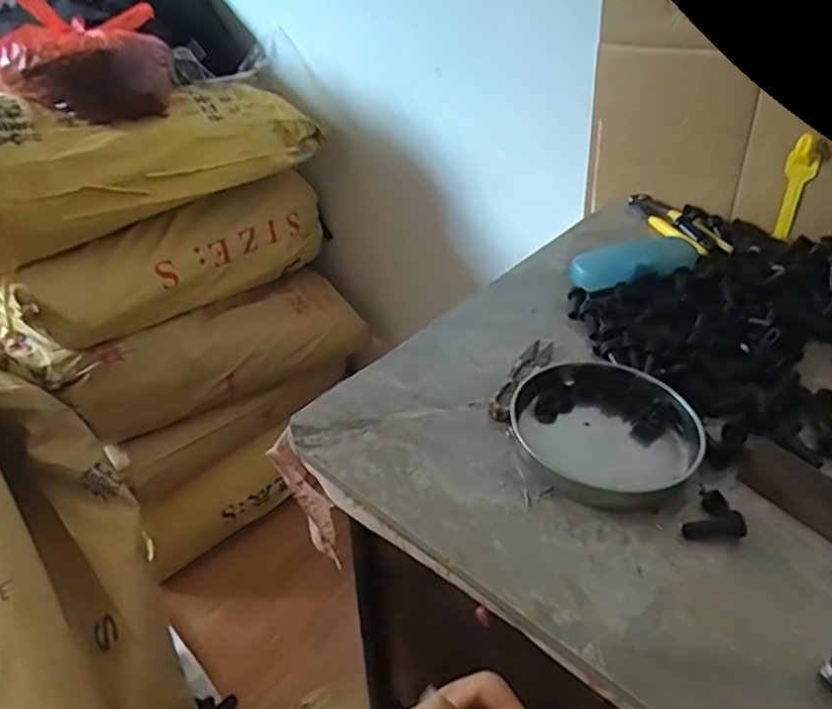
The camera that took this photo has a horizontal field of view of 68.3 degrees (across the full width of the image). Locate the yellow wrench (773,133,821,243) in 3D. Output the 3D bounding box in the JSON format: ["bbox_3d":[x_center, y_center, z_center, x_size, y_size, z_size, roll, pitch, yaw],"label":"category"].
[{"bbox_3d":[0.441,-0.194,0.716,0.032,0.121,0.013,16,41,20],"label":"yellow wrench"}]

